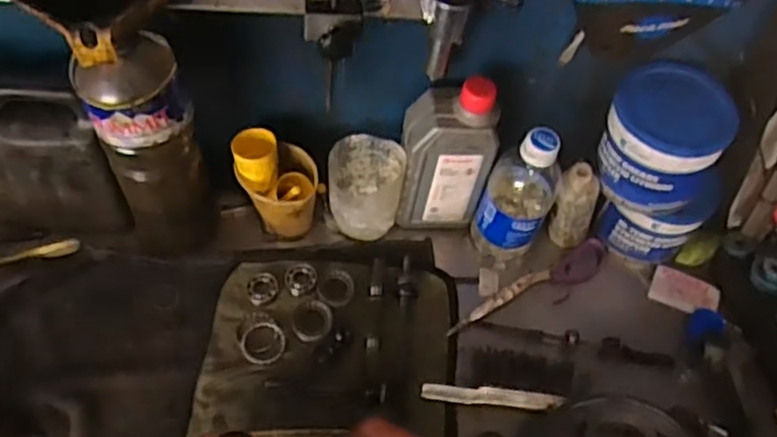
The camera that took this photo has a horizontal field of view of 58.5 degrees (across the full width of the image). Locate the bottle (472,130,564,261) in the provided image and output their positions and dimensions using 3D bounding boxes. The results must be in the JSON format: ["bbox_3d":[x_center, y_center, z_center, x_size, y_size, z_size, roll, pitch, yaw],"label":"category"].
[{"bbox_3d":[0.123,-0.020,0.660,0.064,0.170,0.060,21,55,10],"label":"bottle"}]

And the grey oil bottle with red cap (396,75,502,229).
[{"bbox_3d":[0.054,-0.058,0.662,0.079,0.186,0.052,6,54,-2],"label":"grey oil bottle with red cap"}]

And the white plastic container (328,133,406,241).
[{"bbox_3d":[-0.024,-0.025,0.678,0.071,0.089,0.067,5,54,-2],"label":"white plastic container"}]

